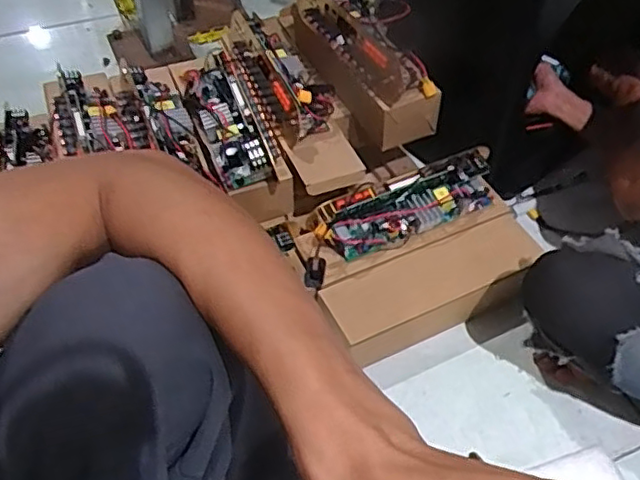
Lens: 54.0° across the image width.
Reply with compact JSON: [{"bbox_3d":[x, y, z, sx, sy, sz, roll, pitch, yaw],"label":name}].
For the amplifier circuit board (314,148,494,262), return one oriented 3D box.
[{"bbox_3d":[0.119,-0.046,0.863,0.265,0.059,0.067,-20,54,-17],"label":"amplifier circuit board"}]

